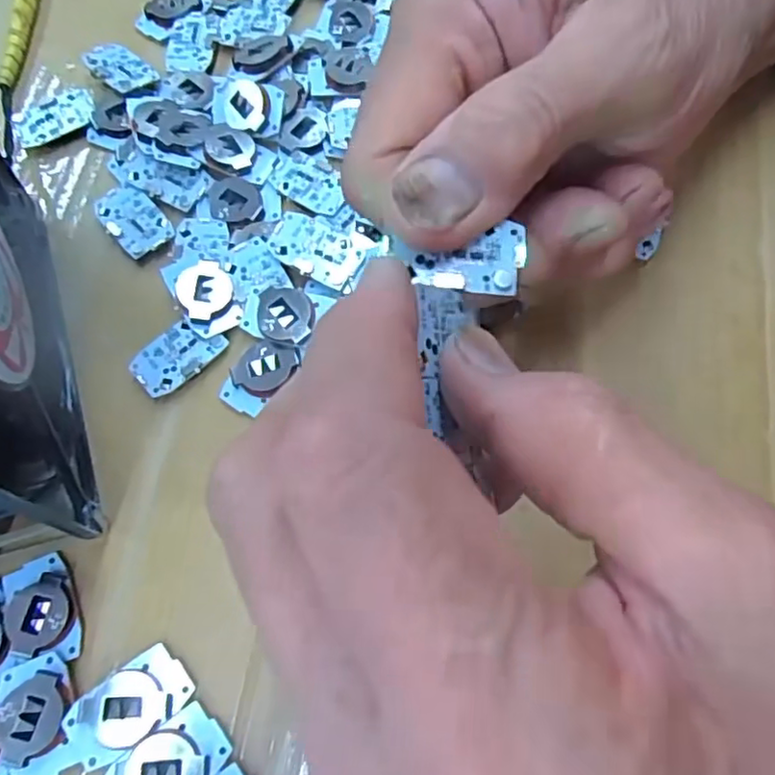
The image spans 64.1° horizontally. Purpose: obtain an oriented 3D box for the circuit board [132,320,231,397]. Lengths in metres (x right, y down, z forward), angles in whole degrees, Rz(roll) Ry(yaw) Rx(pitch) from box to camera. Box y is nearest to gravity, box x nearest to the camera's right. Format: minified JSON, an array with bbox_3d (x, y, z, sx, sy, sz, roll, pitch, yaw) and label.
[{"bbox_3d":[-0.066,-0.011,0.195,0.028,0.004,0.018,-38,75,-13],"label":"circuit board"}]

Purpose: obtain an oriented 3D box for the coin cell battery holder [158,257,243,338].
[{"bbox_3d":[-0.059,-0.031,0.201,0.018,0.006,0.027,-28,73,-10],"label":"coin cell battery holder"}]

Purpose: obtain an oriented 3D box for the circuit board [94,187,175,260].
[{"bbox_3d":[-0.088,-0.059,0.212,0.018,0.004,0.029,-41,76,-14],"label":"circuit board"}]

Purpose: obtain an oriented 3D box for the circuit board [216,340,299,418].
[{"bbox_3d":[-0.040,-0.005,0.193,0.017,0.004,0.025,30,72,10],"label":"circuit board"}]

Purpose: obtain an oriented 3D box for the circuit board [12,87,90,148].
[{"bbox_3d":[-0.123,-0.100,0.228,0.030,0.004,0.018,-28,73,-10],"label":"circuit board"}]

